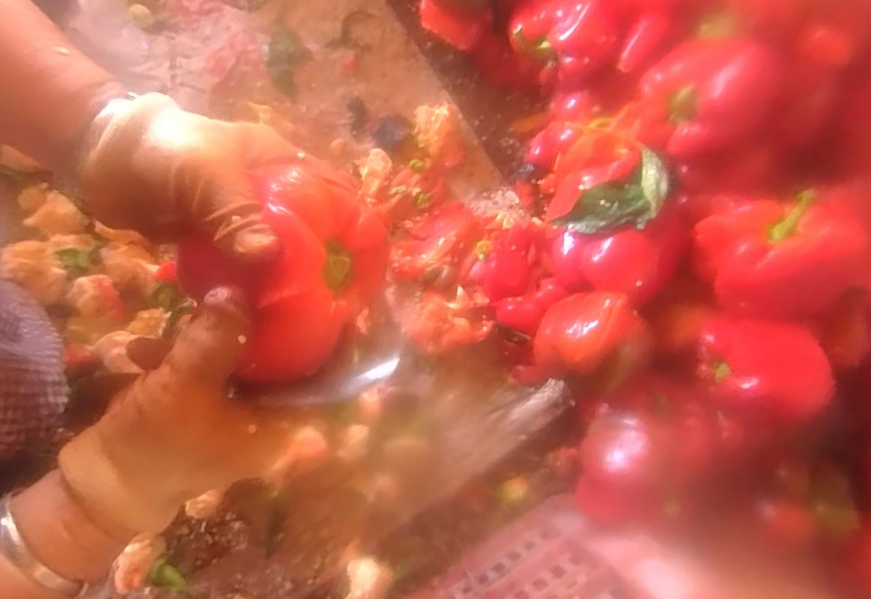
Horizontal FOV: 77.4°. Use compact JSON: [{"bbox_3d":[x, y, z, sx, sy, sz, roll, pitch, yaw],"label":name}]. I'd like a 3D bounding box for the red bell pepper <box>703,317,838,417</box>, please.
[{"bbox_3d":[0.265,0.054,0.438,0.083,0.064,0.070,27,78,0],"label":"red bell pepper"}]

